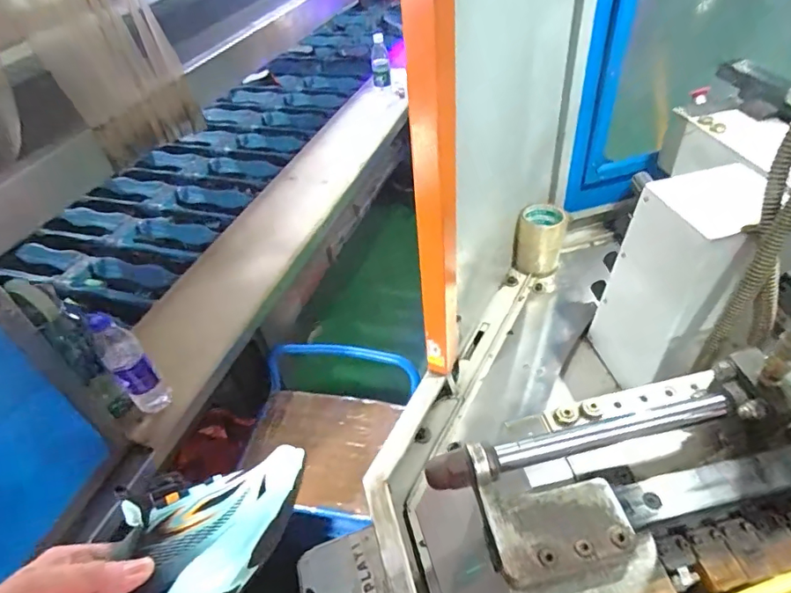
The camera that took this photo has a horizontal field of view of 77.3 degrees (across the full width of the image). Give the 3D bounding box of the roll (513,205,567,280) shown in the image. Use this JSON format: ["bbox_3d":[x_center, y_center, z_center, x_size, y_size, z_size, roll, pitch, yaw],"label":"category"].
[{"bbox_3d":[0.295,-0.120,1.005,0.087,0.122,0.104,10,47,18],"label":"roll"}]

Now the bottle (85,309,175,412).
[{"bbox_3d":[-0.459,0.114,0.847,0.061,0.225,0.058,-32,49,-23],"label":"bottle"}]

